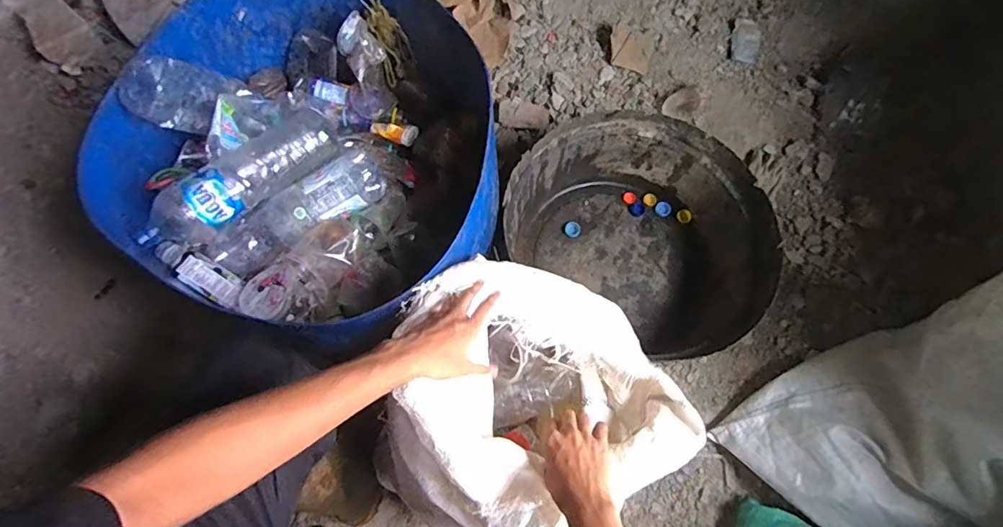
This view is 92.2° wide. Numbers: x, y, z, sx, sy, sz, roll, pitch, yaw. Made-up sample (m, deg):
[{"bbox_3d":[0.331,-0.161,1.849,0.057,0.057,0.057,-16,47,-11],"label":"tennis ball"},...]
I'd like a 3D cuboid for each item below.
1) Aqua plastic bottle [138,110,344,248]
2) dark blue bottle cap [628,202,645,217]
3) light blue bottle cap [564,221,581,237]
[{"bbox_3d":[-0.397,-0.137,0.741,0.315,0.078,0.094,-38,75,-14],"label":"Aqua plastic bottle"},{"bbox_3d":[0.313,-0.124,1.107,0.040,0.010,0.034,-23,72,-10],"label":"dark blue bottle cap"},{"bbox_3d":[0.160,-0.077,1.086,0.033,0.011,0.036,0,69,-1],"label":"light blue bottle cap"}]

